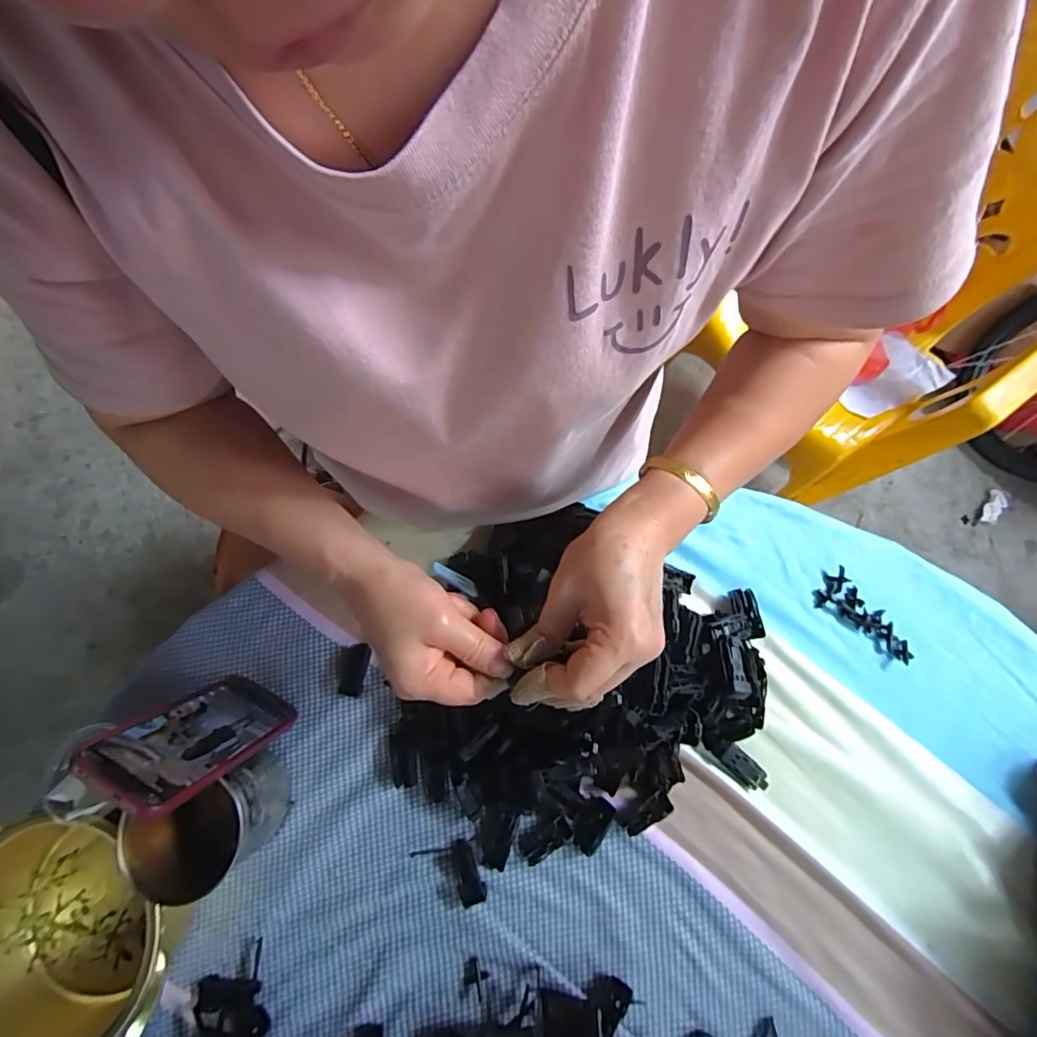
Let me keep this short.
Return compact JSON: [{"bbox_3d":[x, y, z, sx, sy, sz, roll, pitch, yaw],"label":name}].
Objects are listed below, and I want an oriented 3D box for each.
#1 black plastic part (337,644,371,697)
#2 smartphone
[{"bbox_3d":[-0.156,0.143,0.479,0.025,0.011,0.046,-1,76,1],"label":"black plastic part"},{"bbox_3d":[-0.250,0.170,0.400,0.075,0.160,0.009,30,96,8],"label":"smartphone"}]

